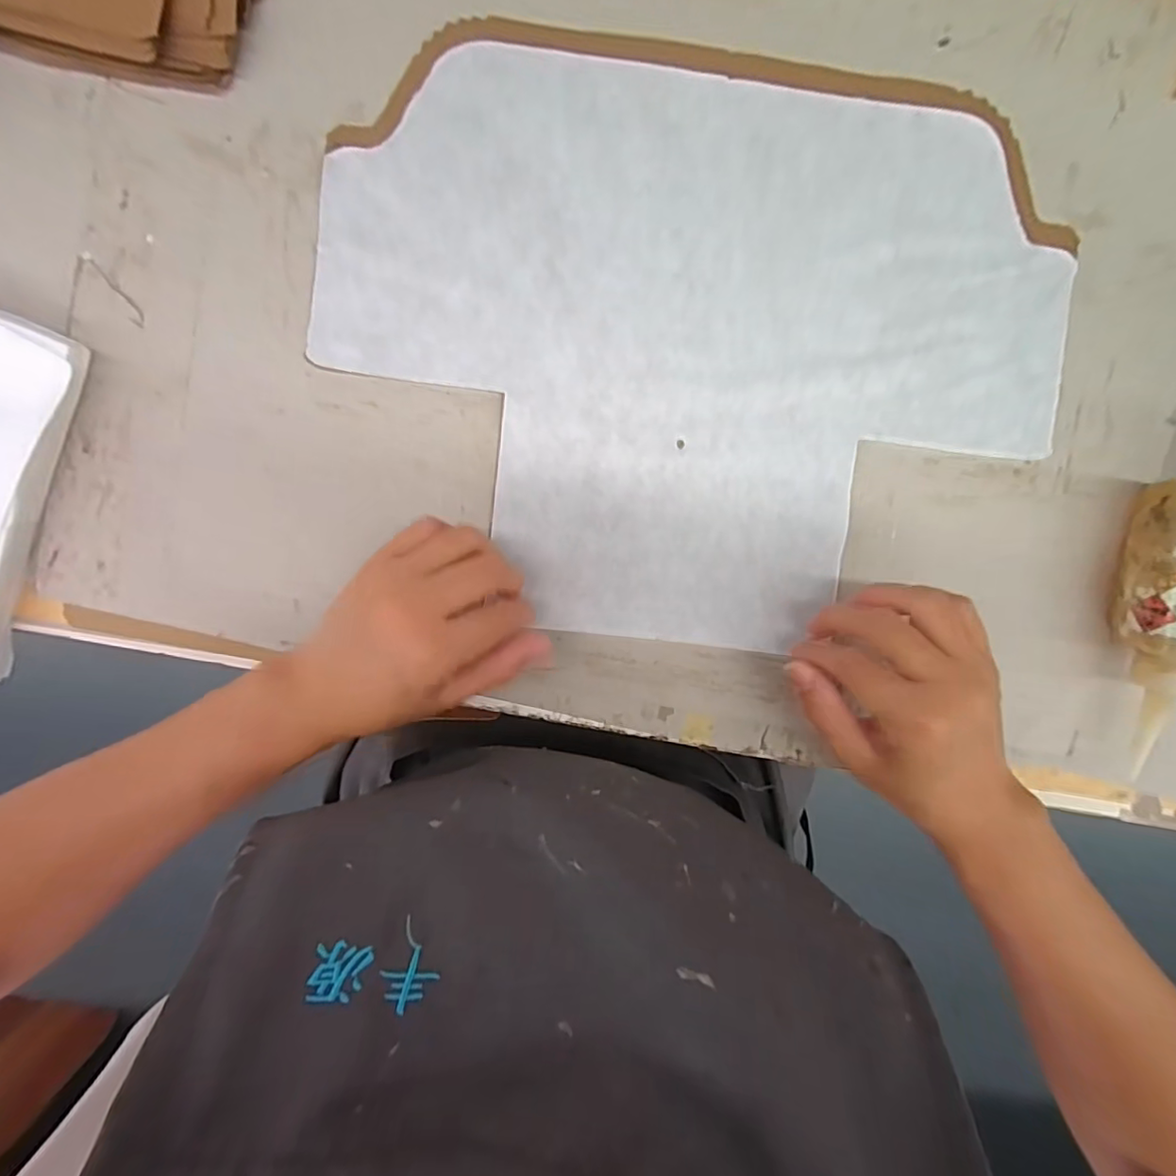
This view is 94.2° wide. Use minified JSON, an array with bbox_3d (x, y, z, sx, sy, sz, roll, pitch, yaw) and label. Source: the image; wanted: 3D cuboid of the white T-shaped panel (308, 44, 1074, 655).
[{"bbox_3d":[0.054,-0.121,0.310,0.399,0.008,0.300,6,97,-2],"label":"white T-shaped panel"}]

